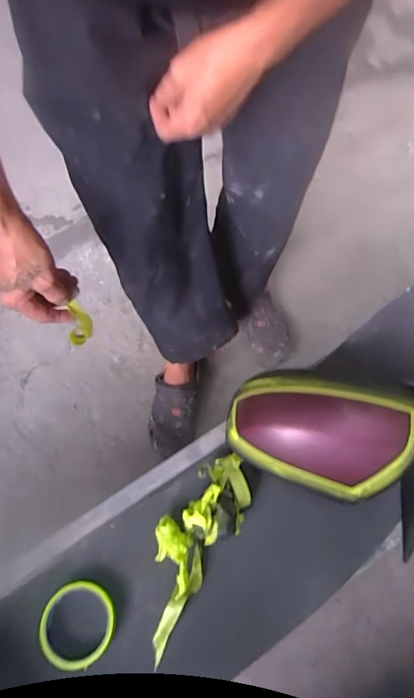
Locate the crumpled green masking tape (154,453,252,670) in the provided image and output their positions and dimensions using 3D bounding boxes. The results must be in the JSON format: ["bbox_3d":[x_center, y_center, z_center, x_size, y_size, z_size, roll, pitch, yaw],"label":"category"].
[{"bbox_3d":[-0.024,0.251,0.564,0.092,0.051,0.253,32,70,15],"label":"crumpled green masking tape"}]

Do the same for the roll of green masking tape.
[{"bbox_3d":[-0.162,0.340,0.540,0.091,0.019,0.093,-1,65,2],"label":"roll of green masking tape"}]

